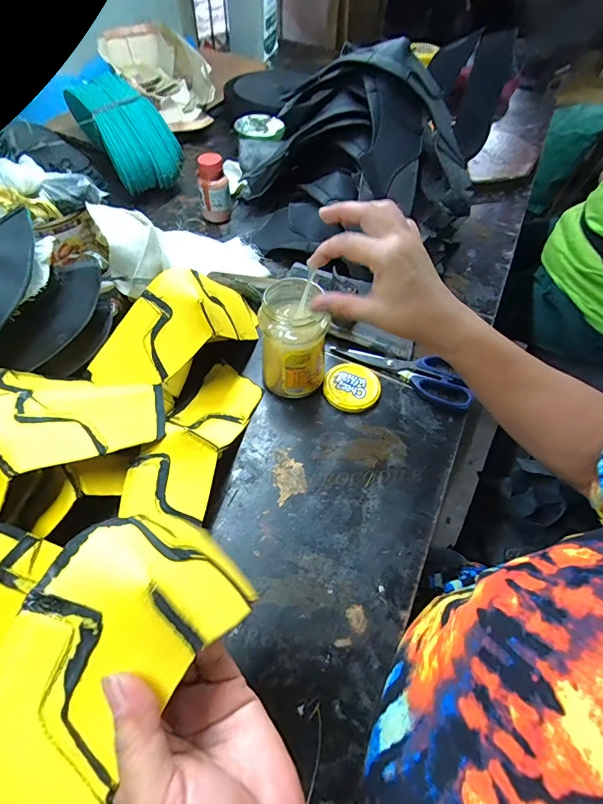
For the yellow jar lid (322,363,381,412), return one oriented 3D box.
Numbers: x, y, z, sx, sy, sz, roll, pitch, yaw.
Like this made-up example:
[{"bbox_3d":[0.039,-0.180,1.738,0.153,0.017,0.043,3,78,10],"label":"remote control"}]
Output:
[{"bbox_3d":[0.065,-0.019,0.507,0.070,0.015,0.071,2,56,-2],"label":"yellow jar lid"}]

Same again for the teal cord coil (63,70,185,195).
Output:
[{"bbox_3d":[-0.333,-0.511,0.735,0.117,0.091,0.270,-30,63,-21],"label":"teal cord coil"}]

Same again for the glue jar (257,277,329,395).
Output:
[{"bbox_3d":[-0.008,-0.073,0.461,0.074,0.137,0.077,2,56,-2],"label":"glue jar"}]

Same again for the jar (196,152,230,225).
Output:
[{"bbox_3d":[-0.151,-0.365,0.679,0.049,0.100,0.047,2,56,-2],"label":"jar"}]

